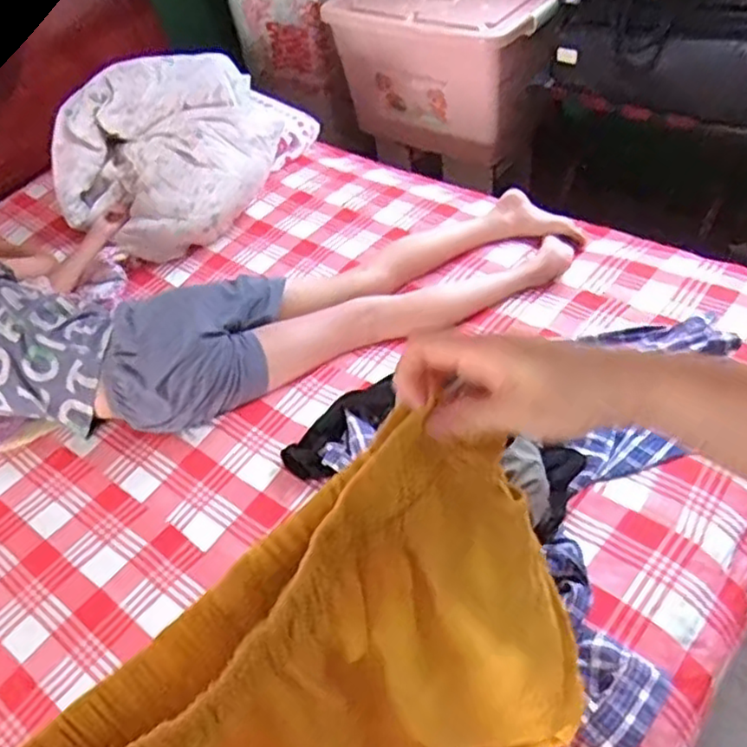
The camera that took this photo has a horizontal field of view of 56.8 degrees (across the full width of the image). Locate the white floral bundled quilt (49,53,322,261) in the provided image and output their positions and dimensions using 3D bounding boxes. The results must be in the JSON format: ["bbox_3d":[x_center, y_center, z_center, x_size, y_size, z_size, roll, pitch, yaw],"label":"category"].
[{"bbox_3d":[-0.474,-0.577,1.731,0.530,0.260,0.607,23,56,27],"label":"white floral bundled quilt"}]

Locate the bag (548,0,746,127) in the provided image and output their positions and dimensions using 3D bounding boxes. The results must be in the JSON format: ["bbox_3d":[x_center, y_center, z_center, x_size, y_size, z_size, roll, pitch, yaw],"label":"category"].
[{"bbox_3d":[0.730,-0.813,1.638,0.505,0.270,0.319,28,59,30],"label":"bag"}]

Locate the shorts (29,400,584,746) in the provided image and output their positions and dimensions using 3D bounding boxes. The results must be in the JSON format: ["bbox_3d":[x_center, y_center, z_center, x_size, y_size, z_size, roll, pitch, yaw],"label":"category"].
[{"bbox_3d":[-0.009,0.254,0.454,0.356,0.402,0.131,-38,56,-24],"label":"shorts"}]

